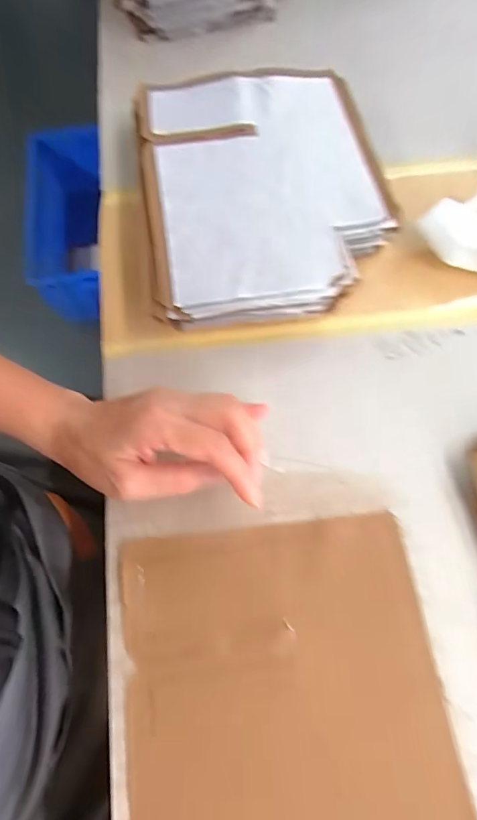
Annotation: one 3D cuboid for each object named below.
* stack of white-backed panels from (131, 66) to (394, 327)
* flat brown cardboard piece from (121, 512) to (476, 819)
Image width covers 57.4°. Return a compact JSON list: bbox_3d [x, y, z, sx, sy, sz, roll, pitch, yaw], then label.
[{"bbox_3d":[0.024,-0.188,0.378,0.202,0.053,0.238,-7,69,0],"label":"stack of white-backed panels"},{"bbox_3d":[0.030,0.192,0.258,0.187,0.010,0.236,-8,69,-1],"label":"flat brown cardboard piece"}]

